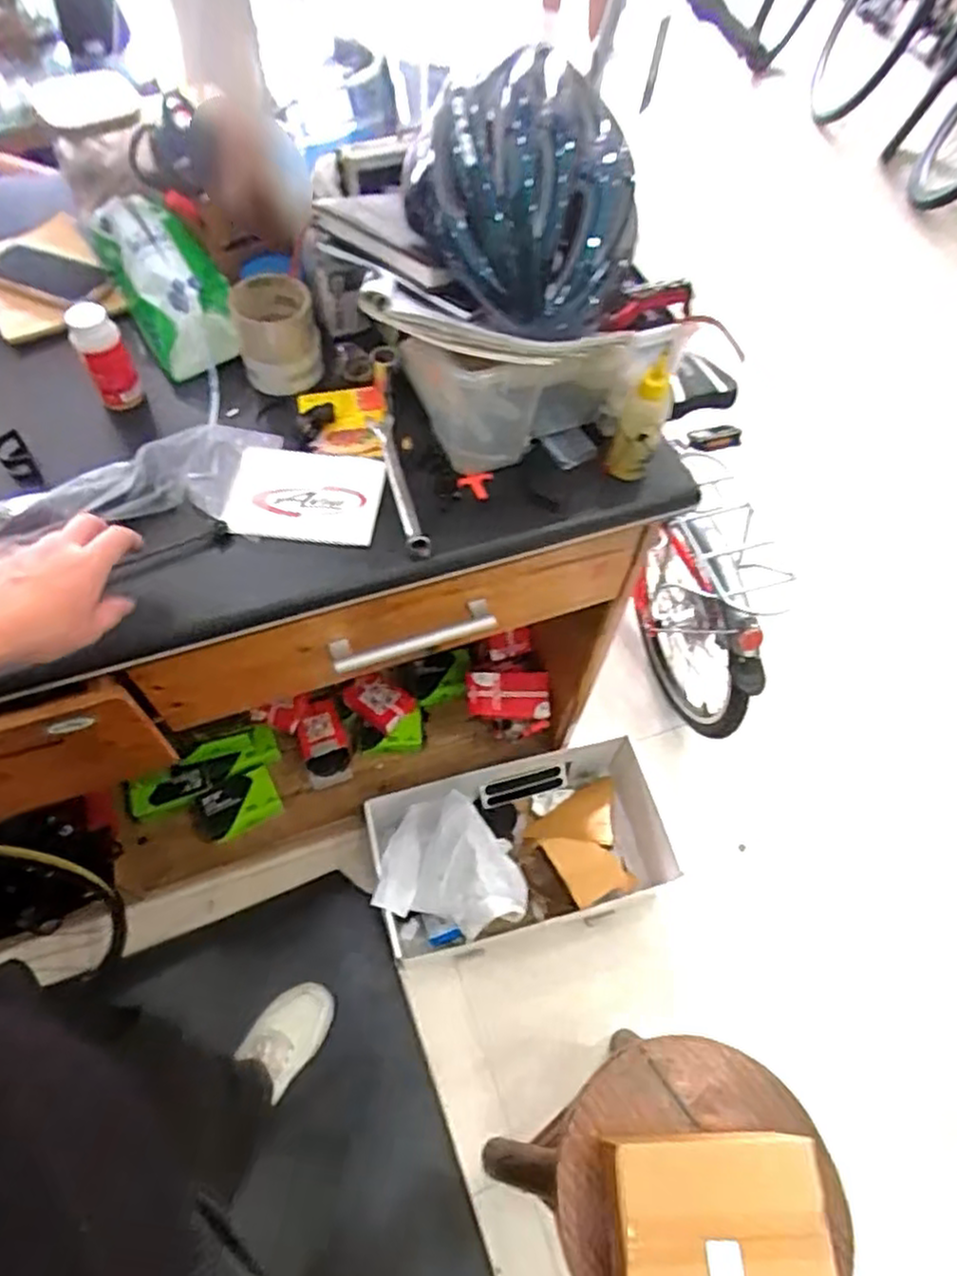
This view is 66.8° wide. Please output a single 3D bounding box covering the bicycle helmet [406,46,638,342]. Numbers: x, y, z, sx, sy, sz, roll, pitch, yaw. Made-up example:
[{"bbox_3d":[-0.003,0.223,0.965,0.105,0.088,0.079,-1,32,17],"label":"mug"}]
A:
[{"bbox_3d":[0.042,-0.388,0.628,0.199,0.136,0.226,3,59,-1],"label":"bicycle helmet"}]

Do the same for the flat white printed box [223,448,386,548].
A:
[{"bbox_3d":[-0.168,-0.141,0.709,0.139,0.013,0.101,7,67,0],"label":"flat white printed box"}]

